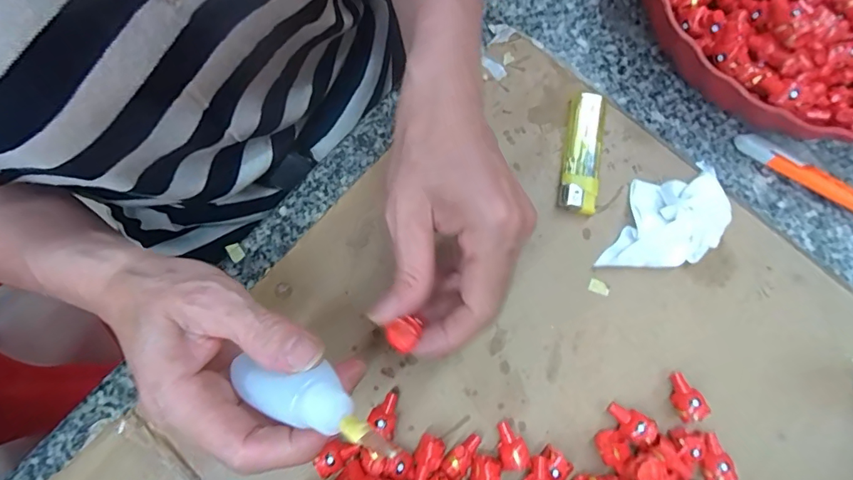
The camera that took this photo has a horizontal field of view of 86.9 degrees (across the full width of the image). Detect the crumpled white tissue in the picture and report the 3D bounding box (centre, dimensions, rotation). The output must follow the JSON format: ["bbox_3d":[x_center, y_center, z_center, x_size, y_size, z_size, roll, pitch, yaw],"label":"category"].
[{"bbox_3d":[0.143,-0.012,0.273,0.064,0.028,0.056,4,77,0],"label":"crumpled white tissue"}]

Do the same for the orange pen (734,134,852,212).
[{"bbox_3d":[0.257,-0.036,0.294,0.118,0.015,0.012,33,79,6],"label":"orange pen"}]

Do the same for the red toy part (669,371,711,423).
[{"bbox_3d":[0.147,0.090,0.259,0.015,0.014,0.024,-24,79,-6],"label":"red toy part"}]

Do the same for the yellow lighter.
[{"bbox_3d":[0.099,-0.055,0.289,0.022,0.012,0.078,9,77,1],"label":"yellow lighter"}]

